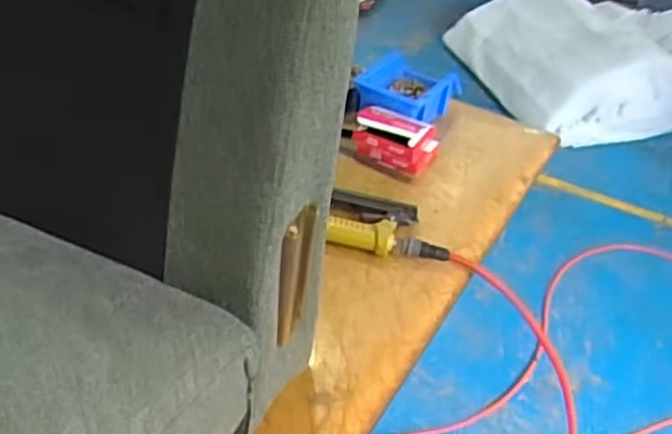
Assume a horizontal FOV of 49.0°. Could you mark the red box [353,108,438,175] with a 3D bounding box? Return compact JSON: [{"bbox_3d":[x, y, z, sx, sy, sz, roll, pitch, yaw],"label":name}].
[{"bbox_3d":[0.097,-0.132,1.181,0.126,0.066,0.095,20,39,16],"label":"red box"}]

